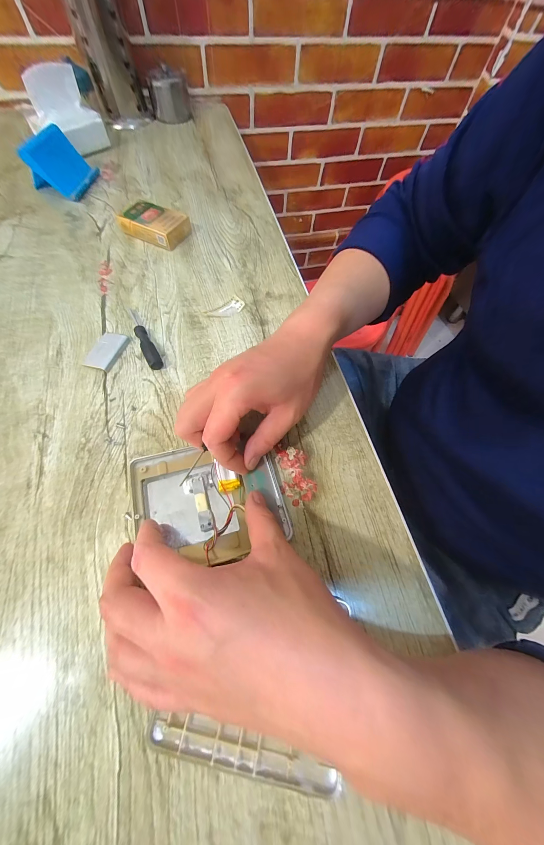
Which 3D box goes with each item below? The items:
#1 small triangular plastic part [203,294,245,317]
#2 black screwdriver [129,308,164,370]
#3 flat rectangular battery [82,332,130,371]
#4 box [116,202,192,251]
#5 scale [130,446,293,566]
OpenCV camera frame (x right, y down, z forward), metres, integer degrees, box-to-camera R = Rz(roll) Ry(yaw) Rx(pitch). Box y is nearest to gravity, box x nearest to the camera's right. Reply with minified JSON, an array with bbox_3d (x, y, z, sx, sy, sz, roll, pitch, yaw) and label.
[{"bbox_3d":[-0.060,-0.145,0.345,0.051,0.005,0.024,-35,71,-17],"label":"small triangular plastic part"},{"bbox_3d":[-0.153,-0.102,0.317,0.015,0.013,0.101,-27,69,-15],"label":"black screwdriver"},{"bbox_3d":[-0.191,-0.083,0.310,0.033,0.005,0.050,19,65,6],"label":"flat rectangular battery"},{"bbox_3d":[-0.174,-0.294,0.399,0.088,0.027,0.052,25,66,9],"label":"box"},{"bbox_3d":[-0.056,0.067,0.240,0.121,0.012,0.102,-14,66,-9],"label":"scale"}]

